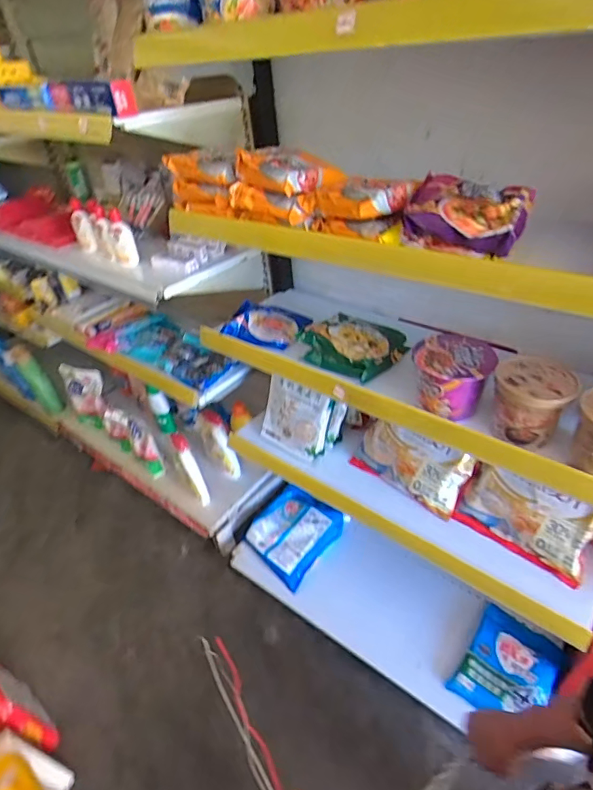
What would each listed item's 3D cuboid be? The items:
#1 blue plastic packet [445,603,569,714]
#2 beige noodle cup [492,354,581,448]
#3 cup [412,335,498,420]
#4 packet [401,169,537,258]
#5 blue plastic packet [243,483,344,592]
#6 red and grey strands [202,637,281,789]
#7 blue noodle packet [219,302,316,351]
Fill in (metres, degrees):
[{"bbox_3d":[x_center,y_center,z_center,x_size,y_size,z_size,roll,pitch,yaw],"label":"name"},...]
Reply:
[{"bbox_3d":[0.515,0.666,1.143,0.196,0.047,0.248,25,49,33],"label":"blue plastic packet"},{"bbox_3d":[0.363,0.010,0.728,0.107,0.106,0.101,-4,40,4],"label":"beige noodle cup"},{"bbox_3d":[0.259,-0.029,0.780,0.124,0.098,0.108,2,40,11],"label":"cup"},{"bbox_3d":[0.225,-0.241,0.619,0.145,0.064,0.112,16,45,26],"label":"packet"},{"bbox_3d":[-0.013,0.432,1.486,0.249,0.046,0.264,27,50,34],"label":"blue plastic packet"},{"bbox_3d":[-0.039,0.333,0.451,0.028,0.024,0.202,-23,59,-19],"label":"red and grey strands"},{"bbox_3d":[-0.072,-0.160,1.031,0.169,0.038,0.128,12,43,22],"label":"blue noodle packet"}]

